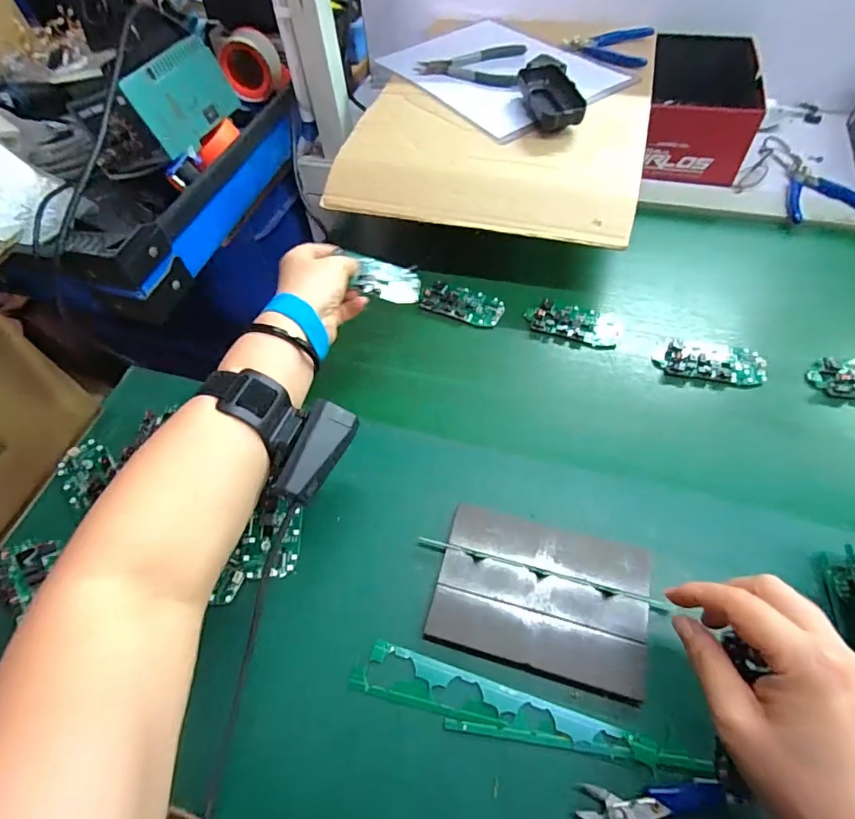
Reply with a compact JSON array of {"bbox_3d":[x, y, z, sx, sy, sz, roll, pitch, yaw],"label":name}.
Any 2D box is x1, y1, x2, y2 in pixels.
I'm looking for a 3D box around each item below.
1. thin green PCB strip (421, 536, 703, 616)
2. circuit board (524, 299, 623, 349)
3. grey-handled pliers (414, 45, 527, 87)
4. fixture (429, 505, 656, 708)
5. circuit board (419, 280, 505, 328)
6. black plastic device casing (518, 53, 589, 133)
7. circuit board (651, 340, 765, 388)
[{"bbox_3d":[0.088,0.122,0.353,0.194,0.004,0.005,12,57,12],"label":"thin green PCB strip"},{"bbox_3d":[0.157,-0.095,0.511,0.099,0.017,0.047,14,57,13],"label":"circuit board"},{"bbox_3d":[0.055,-0.462,0.640,0.142,0.014,0.109,9,58,10],"label":"grey-handled pliers"},{"bbox_3d":[0.083,0.135,0.348,0.146,0.014,0.102,13,57,12],"label":"fixture"},{"bbox_3d":[0.041,-0.121,0.535,0.090,0.014,0.047,17,58,15],"label":"circuit board"},{"bbox_3d":[0.144,-0.377,0.562,0.062,0.024,0.136,-4,57,2],"label":"black plastic device casing"},{"bbox_3d":[0.283,-0.049,0.475,0.100,0.012,0.047,7,56,8],"label":"circuit board"}]

